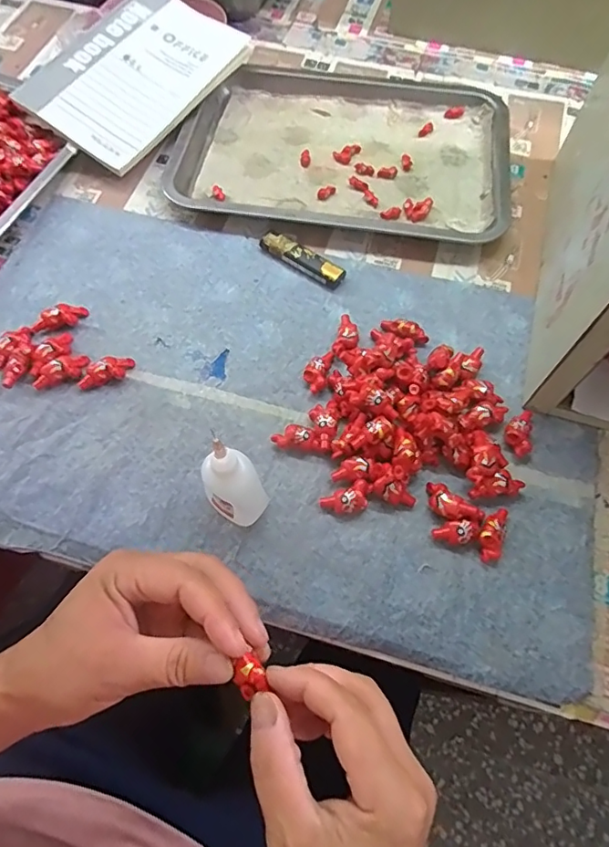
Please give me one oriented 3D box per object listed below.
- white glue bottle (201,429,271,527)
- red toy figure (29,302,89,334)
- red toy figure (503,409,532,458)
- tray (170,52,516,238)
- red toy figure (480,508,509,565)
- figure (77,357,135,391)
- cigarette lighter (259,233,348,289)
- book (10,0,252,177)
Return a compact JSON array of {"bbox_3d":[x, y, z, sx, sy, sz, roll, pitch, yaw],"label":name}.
[{"bbox_3d":[-0.042,0.039,0.313,0.027,0.097,0.028,31,69,13],"label":"white glue bottle"},{"bbox_3d":[-0.199,-0.085,0.417,0.044,0.015,0.017,-18,67,-8],"label":"red toy figure"},{"bbox_3d":[0.158,0.005,0.380,0.019,0.013,0.038,14,66,6],"label":"red toy figure"},{"bbox_3d":[0.043,-0.287,0.513,0.308,0.023,0.245,9,66,4],"label":"tray"},{"bbox_3d":[0.126,0.073,0.343,0.016,0.014,0.038,17,67,7],"label":"red toy figure"},{"bbox_3d":[-0.153,-0.039,0.396,0.043,0.015,0.016,-21,67,-9],"label":"figure"},{"bbox_3d":[-0.002,-0.143,0.448,0.079,0.011,0.019,31,69,13],"label":"cigarette lighter"},{"bbox_3d":[-0.171,-0.347,0.508,0.145,0.015,0.198,37,75,5],"label":"book"}]

